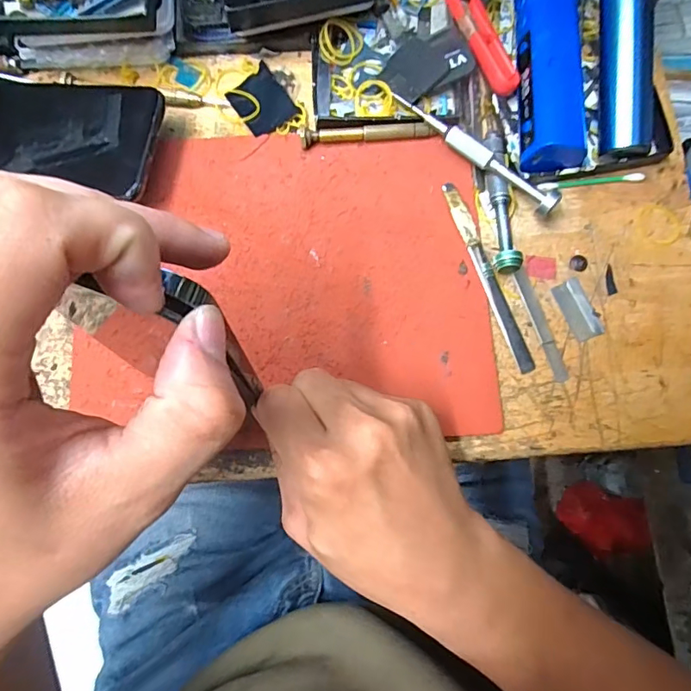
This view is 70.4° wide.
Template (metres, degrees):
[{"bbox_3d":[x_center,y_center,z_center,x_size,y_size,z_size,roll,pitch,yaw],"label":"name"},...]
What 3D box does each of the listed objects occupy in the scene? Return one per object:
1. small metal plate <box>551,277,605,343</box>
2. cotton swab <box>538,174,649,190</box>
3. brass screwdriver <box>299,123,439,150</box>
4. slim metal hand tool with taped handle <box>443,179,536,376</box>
[{"bbox_3d":[0.147,-0.023,0.306,0.019,0.004,0.038,-23,80,-5],"label":"small metal plate"},{"bbox_3d":[0.161,-0.107,0.321,0.069,0.006,0.005,-5,79,-2],"label":"cotton swab"},{"bbox_3d":[0.015,-0.138,0.319,0.088,0.010,0.009,-4,79,-2],"label":"brass screwdriver"},{"bbox_3d":[0.090,-0.043,0.306,0.012,0.011,0.125,-21,80,-5],"label":"slim metal hand tool with taped handle"}]

